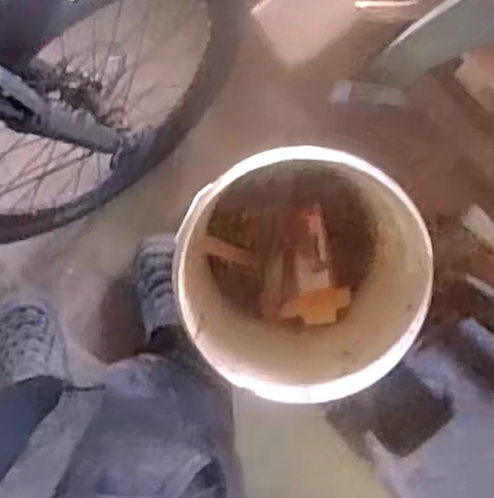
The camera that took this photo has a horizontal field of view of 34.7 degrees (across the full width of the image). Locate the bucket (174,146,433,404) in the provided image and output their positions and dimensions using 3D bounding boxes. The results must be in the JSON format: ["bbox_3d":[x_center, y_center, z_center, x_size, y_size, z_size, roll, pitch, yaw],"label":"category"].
[{"bbox_3d":[0.069,0.018,1.066,0.289,0.299,0.294,-29,97,3],"label":"bucket"}]

